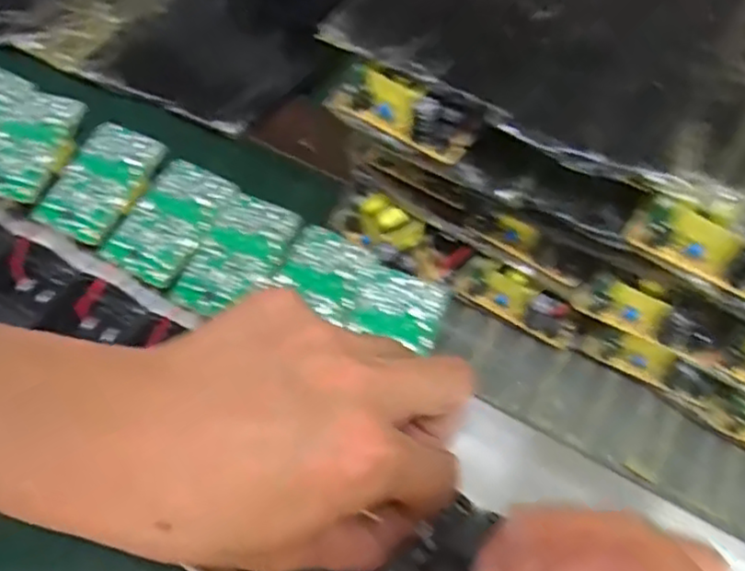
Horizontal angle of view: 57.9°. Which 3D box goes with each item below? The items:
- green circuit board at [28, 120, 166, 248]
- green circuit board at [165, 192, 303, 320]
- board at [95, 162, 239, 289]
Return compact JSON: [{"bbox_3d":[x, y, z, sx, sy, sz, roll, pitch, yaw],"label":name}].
[{"bbox_3d":[-0.133,-0.052,0.330,0.040,0.006,0.061,23,63,12],"label":"green circuit board"},{"bbox_3d":[-0.063,-0.013,0.312,0.036,0.006,0.062,24,64,13],"label":"green circuit board"},{"bbox_3d":[-0.097,-0.031,0.321,0.040,0.005,0.060,27,64,14],"label":"board"}]

